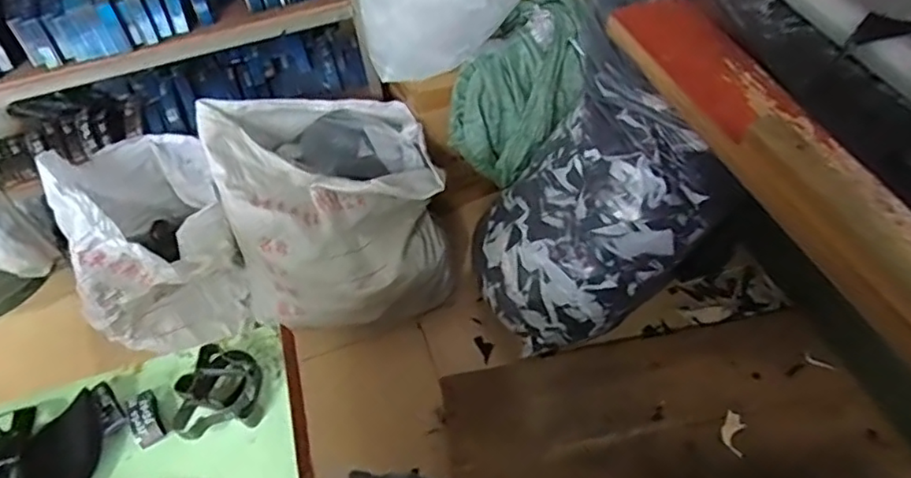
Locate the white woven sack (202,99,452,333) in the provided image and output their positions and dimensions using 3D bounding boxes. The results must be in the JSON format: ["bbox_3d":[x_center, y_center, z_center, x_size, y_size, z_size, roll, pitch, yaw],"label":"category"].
[{"bbox_3d":[-0.322,-0.077,1.605,0.555,0.502,0.497,-12,56,-9],"label":"white woven sack"}]

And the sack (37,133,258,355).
[{"bbox_3d":[-0.804,-0.010,1.570,0.373,0.537,0.444,-22,58,-16],"label":"sack"}]

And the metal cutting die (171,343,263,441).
[{"bbox_3d":[-0.324,0.204,0.807,0.109,0.052,0.117,-15,56,-11],"label":"metal cutting die"}]

